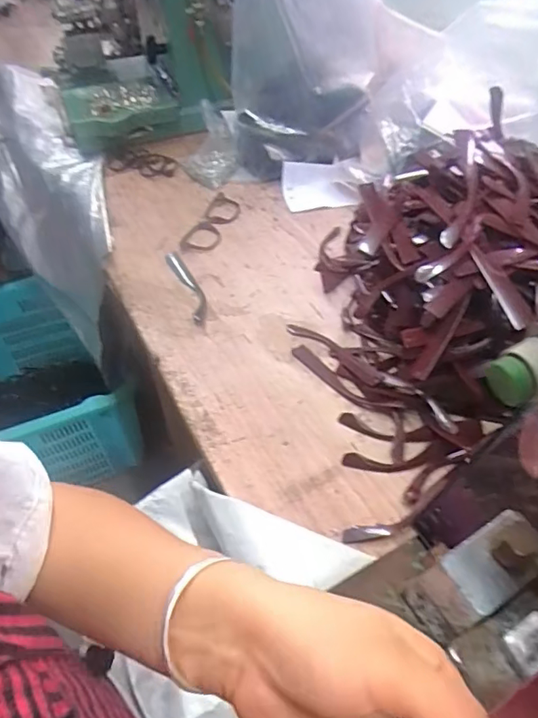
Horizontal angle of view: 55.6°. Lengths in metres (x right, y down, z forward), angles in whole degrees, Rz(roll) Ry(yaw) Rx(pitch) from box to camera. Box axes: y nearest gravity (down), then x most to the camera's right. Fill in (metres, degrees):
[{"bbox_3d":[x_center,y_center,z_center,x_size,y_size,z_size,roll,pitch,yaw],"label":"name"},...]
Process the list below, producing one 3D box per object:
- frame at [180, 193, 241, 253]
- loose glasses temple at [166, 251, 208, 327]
[{"bbox_3d":[-0.082,-0.203,0.765,0.055,0.004,0.146,18,52,15],"label":"frame"},{"bbox_3d":[-0.106,-0.097,0.673,0.025,0.006,0.148,-18,52,-15],"label":"loose glasses temple"}]

